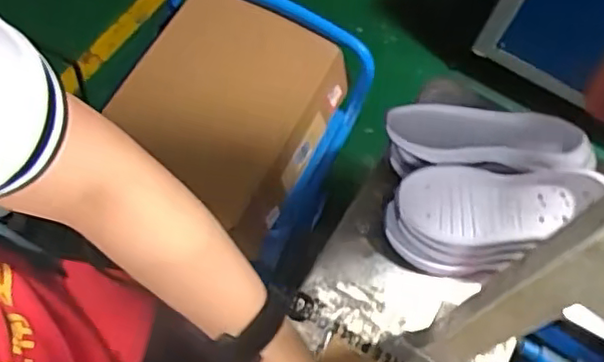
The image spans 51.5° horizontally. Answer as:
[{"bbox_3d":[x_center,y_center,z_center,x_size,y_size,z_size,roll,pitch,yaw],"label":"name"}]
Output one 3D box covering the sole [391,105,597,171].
[{"bbox_3d":[0.208,-0.055,0.704,0.216,0.039,0.083,13,58,10],"label":"sole"}]

